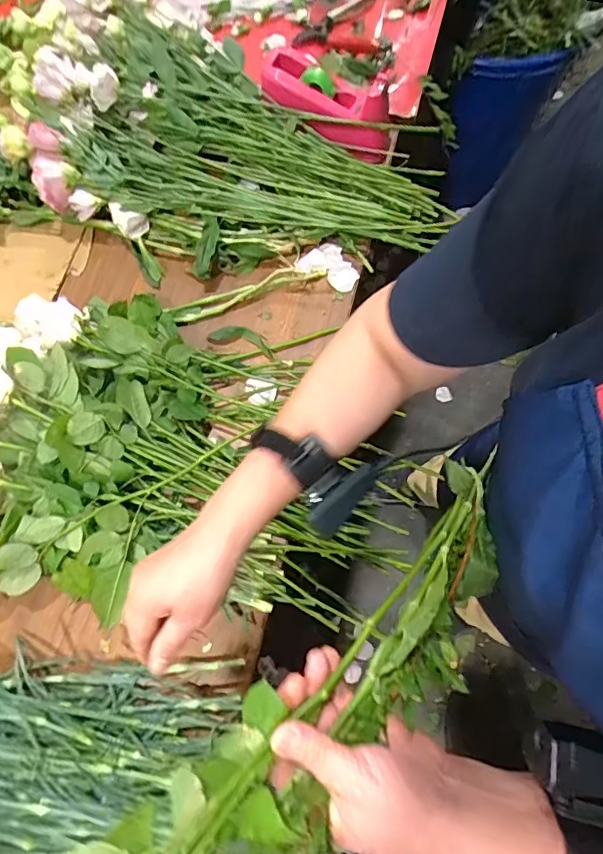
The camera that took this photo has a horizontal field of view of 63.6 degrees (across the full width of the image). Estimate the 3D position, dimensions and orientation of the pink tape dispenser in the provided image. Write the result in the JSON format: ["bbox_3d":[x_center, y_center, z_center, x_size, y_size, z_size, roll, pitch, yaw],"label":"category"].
[{"bbox_3d":[0.037,-0.498,0.743,0.209,0.081,0.094,25,74,10],"label":"pink tape dispenser"}]

